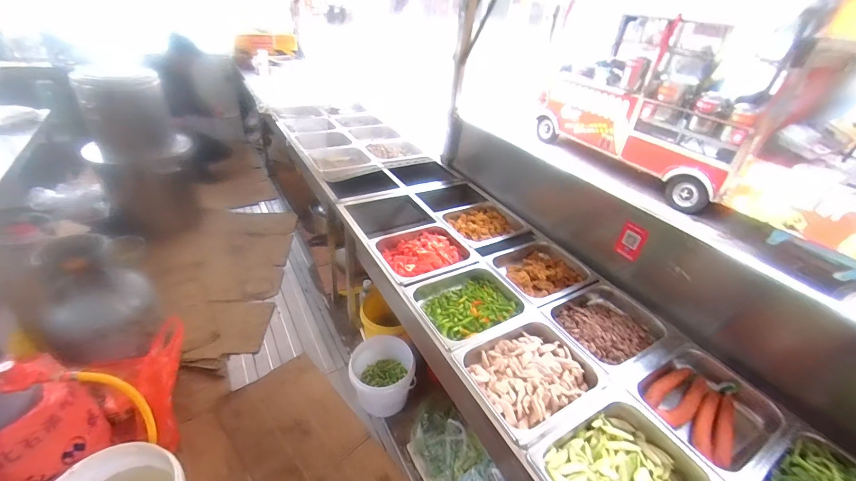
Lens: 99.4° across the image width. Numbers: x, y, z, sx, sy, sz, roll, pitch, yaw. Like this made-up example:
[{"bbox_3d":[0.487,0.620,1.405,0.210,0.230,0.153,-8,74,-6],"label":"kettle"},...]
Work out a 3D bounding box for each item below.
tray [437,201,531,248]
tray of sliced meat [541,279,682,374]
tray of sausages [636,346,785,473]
[{"bbox_3d":[0.217,-0.064,1.531,0.334,0.072,0.308,-18,41,-31],"label":"tray"},{"bbox_3d":[0.556,0.268,1.122,0.353,0.074,0.299,-15,39,-29],"label":"tray of sliced meat"},{"bbox_3d":[0.698,0.423,0.924,0.317,0.069,0.252,-13,39,-27],"label":"tray of sausages"}]

